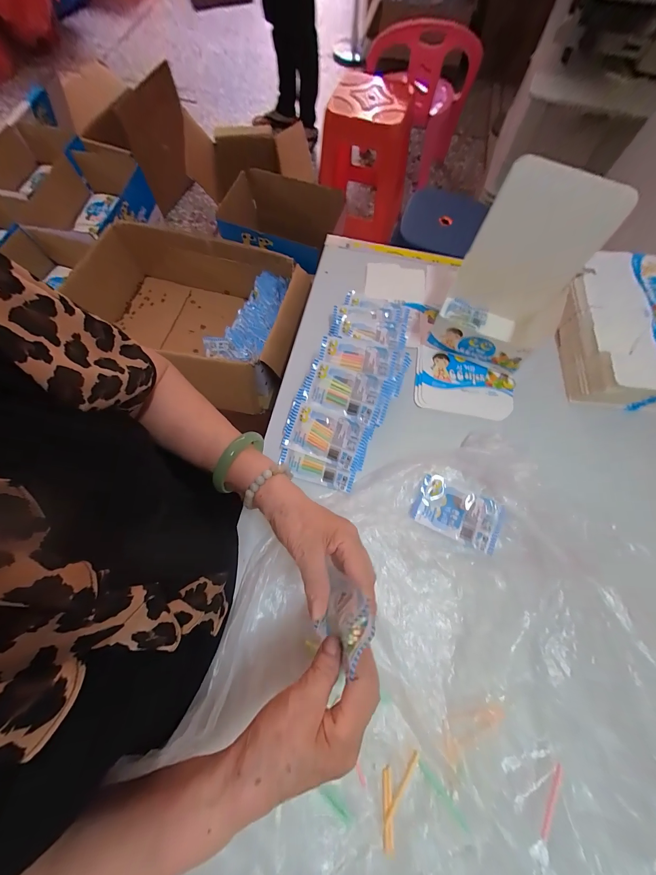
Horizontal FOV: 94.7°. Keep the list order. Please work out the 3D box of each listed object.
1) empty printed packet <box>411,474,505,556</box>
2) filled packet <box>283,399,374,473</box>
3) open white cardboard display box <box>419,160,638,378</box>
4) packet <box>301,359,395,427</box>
[{"bbox_3d":[0.166,0.096,0.387,0.104,0.011,0.066,24,72,8],"label":"empty printed packet"},{"bbox_3d":[-0.005,-0.003,0.408,0.109,0.018,0.066,20,93,5],"label":"filled packet"},{"bbox_3d":[0.249,-0.204,0.407,0.142,0.187,0.145,25,73,8],"label":"open white cardboard display box"},{"bbox_3d":[0.026,-0.060,0.409,0.115,0.026,0.060,15,71,5],"label":"packet"}]

